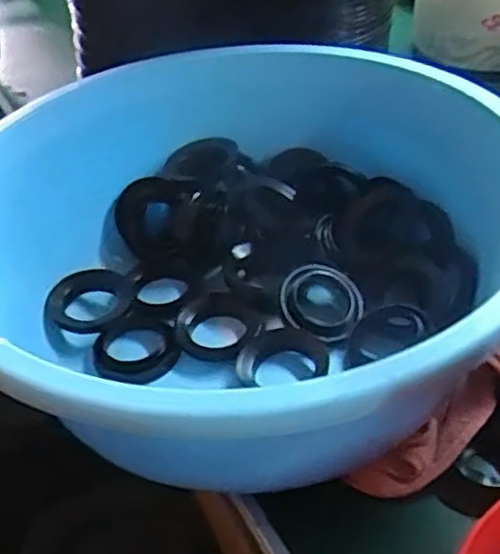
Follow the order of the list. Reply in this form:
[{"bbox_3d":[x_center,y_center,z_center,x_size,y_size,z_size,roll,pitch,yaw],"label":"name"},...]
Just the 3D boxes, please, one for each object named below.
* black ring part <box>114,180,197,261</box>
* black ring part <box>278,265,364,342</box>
[{"bbox_3d":[-0.076,-0.046,0.566,0.066,0.062,0.010,21,11,17],"label":"black ring part"},{"bbox_3d":[0.050,0.019,0.500,0.059,0.017,0.050,33,69,-1],"label":"black ring part"}]

